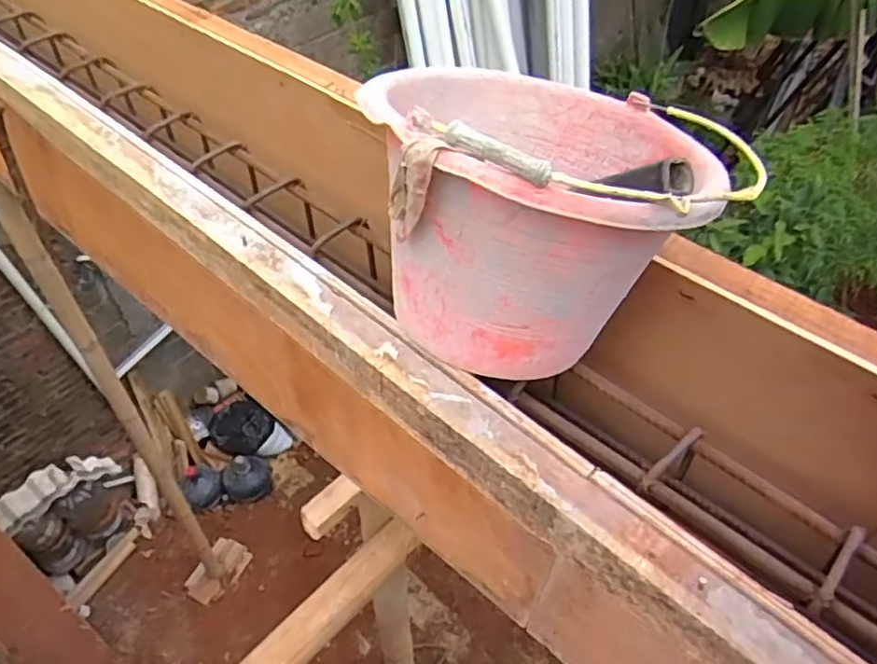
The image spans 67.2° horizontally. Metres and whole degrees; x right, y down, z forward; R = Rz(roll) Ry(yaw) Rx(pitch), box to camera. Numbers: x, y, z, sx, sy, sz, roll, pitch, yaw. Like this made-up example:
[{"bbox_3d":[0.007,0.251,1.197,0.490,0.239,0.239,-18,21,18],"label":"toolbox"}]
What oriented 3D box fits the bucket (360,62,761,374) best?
[{"bbox_3d":[0.081,-0.125,0.551,0.249,0.197,0.260,1,47,-1],"label":"bucket"}]

